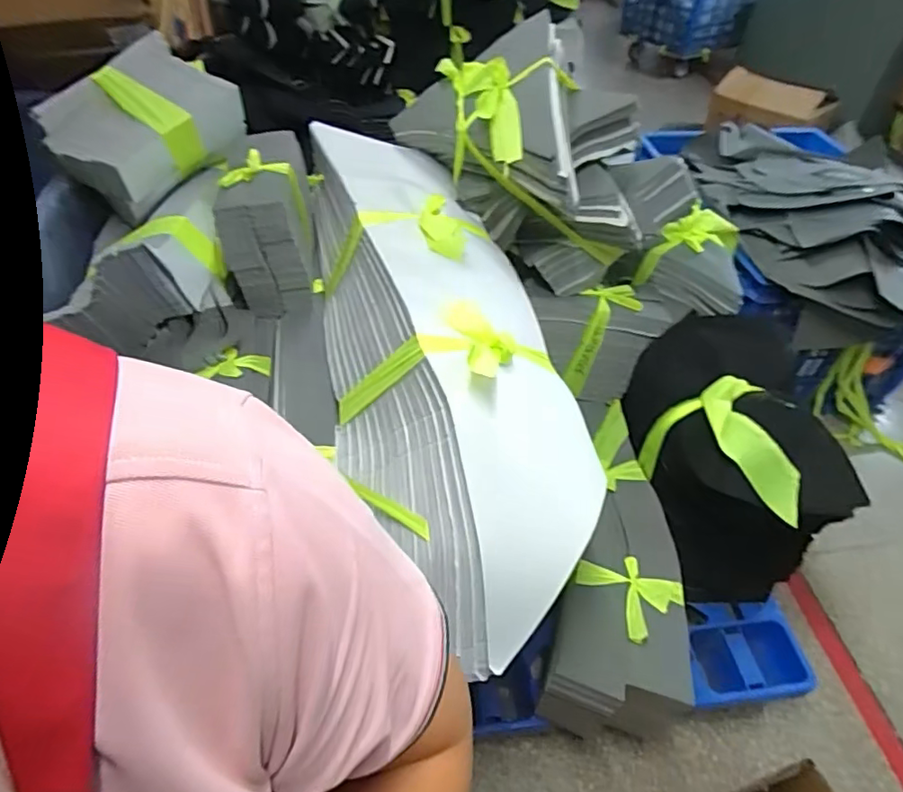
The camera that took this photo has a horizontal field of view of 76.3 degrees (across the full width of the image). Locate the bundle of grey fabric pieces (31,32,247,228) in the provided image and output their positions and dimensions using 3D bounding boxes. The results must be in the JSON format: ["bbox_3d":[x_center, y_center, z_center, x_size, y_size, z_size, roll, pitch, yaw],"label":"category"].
[{"bbox_3d":[-0.554,-0.483,1.037,0.233,0.172,0.271,22,50,19],"label":"bundle of grey fabric pieces"}]

